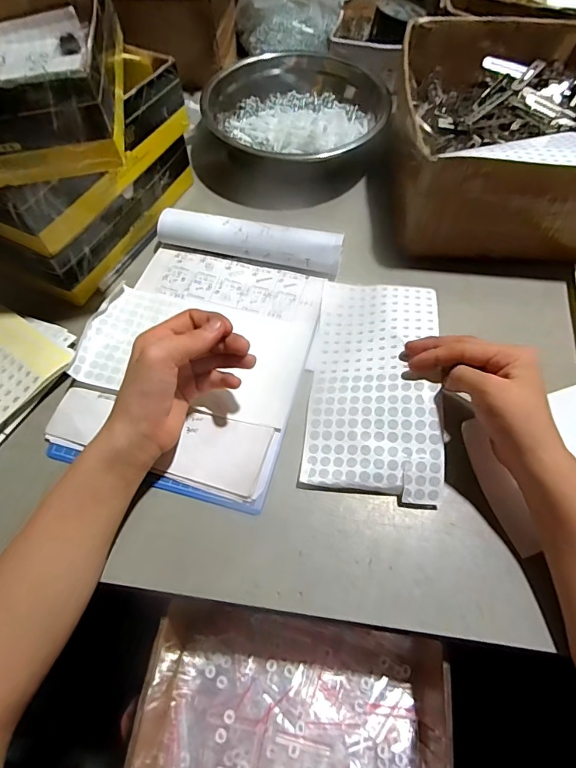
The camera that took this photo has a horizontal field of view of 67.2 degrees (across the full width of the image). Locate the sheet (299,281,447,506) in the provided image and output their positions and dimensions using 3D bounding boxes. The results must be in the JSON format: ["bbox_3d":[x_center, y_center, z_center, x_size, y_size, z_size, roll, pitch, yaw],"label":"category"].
[{"bbox_3d":[0.086,-0.007,0.436,0.125,0.025,0.232,0,58,15],"label":"sheet"}]

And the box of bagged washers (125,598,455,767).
[{"bbox_3d":[0.004,0.301,0.378,0.252,0.078,0.165,8,61,5],"label":"box of bagged washers"}]

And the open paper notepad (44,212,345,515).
[{"bbox_3d":[-0.090,-0.046,0.460,0.222,0.030,0.307,14,62,9],"label":"open paper notepad"}]

